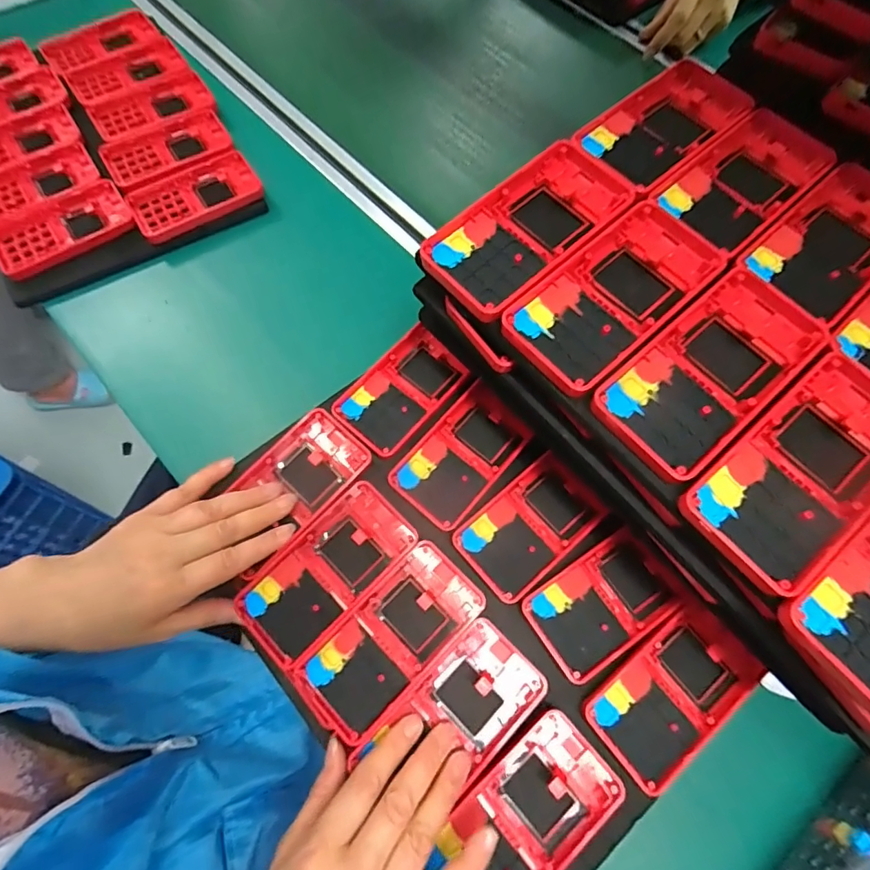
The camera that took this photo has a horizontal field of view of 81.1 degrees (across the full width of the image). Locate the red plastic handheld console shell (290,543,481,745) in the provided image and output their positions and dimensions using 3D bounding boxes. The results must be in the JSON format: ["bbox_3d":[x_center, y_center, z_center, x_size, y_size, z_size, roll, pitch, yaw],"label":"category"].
[{"bbox_3d":[-0.028,0.133,0.335,0.122,0.021,0.059,-42,75,-17],"label":"red plastic handheld console shell"}]

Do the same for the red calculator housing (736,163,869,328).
[{"bbox_3d":[0.237,-0.114,0.303,0.119,0.016,0.059,-38,74,-16],"label":"red calculator housing"}]

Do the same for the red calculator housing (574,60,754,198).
[{"bbox_3d":[0.147,-0.197,0.334,0.121,0.024,0.061,-41,75,-17],"label":"red calculator housing"}]

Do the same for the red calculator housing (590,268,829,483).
[{"bbox_3d":[0.146,-0.036,0.268,0.128,0.014,0.062,-37,74,-16],"label":"red calculator housing"}]

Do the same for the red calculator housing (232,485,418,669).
[{"bbox_3d":[-0.073,0.093,0.350,0.120,0.022,0.061,-42,75,-17],"label":"red calculator housing"}]

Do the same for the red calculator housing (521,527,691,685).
[{"bbox_3d":[0.113,0.113,0.342,0.096,0.016,0.062,-30,72,-14],"label":"red calculator housing"}]

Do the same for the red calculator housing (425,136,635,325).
[{"bbox_3d":[0.057,-0.122,0.300,0.128,0.017,0.063,-39,74,-17],"label":"red calculator housing"}]

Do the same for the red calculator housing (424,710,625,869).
[{"bbox_3d":[0.050,0.229,0.300,0.119,0.019,0.066,-36,73,-16],"label":"red calculator housing"}]

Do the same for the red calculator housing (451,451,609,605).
[{"bbox_3d":[0.066,0.066,0.364,0.098,0.015,0.063,-37,74,-16],"label":"red calculator housing"}]

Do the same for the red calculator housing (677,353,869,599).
[{"bbox_3d":[0.182,0.015,0.249,0.125,0.017,0.060,-36,74,-16],"label":"red calculator housing"}]

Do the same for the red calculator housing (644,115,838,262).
[{"bbox_3d":[0.192,-0.157,0.317,0.122,0.014,0.061,-40,75,-17],"label":"red calculator housing"}]

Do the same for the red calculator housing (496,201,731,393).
[{"bbox_3d":[0.102,-0.081,0.284,0.129,0.015,0.062,-39,74,-17],"label":"red calculator housing"}]

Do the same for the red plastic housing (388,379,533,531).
[{"bbox_3d":[0.023,0.013,0.384,0.062,0.018,0.112,38,68,17],"label":"red plastic housing"}]

